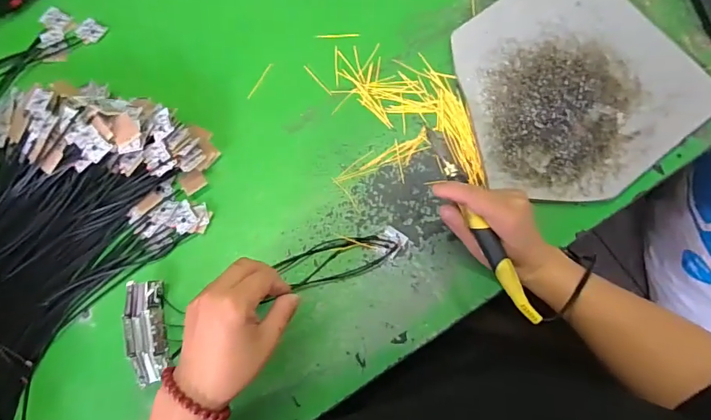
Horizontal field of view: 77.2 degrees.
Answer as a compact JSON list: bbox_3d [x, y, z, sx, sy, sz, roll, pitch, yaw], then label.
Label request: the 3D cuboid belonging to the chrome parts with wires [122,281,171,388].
[{"bbox_3d":[-0.211,0.122,0.446,0.037,0.023,0.096,-9,76,-1],"label":"chrome parts with wires"}]

